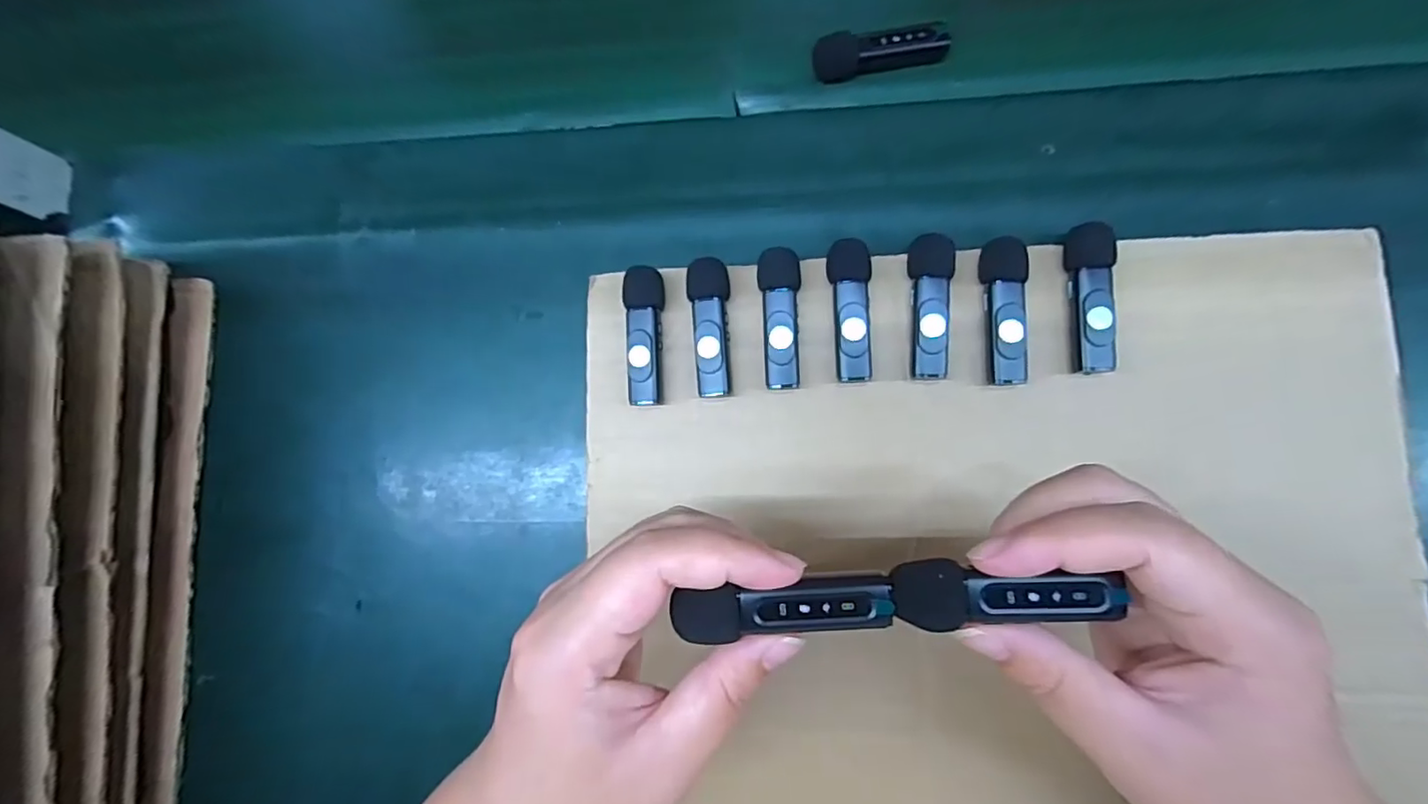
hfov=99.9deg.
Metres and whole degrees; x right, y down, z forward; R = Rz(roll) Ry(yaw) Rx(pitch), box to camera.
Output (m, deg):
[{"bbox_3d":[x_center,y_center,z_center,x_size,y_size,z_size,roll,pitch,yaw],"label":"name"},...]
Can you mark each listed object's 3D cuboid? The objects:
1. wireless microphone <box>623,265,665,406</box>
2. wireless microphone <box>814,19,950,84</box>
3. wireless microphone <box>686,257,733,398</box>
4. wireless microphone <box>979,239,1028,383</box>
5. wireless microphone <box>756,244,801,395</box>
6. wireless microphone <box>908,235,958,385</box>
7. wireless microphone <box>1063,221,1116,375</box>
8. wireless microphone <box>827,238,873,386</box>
[{"bbox_3d":[-0.032,-0.031,0.285,0.018,0.019,0.064,-1,83,7],"label":"wireless microphone"},{"bbox_3d":[0.082,-0.172,0.295,0.063,0.016,0.019,-6,82,6],"label":"wireless microphone"},{"bbox_3d":[-0.001,-0.034,0.282,0.018,0.017,0.064,-2,83,6],"label":"wireless microphone"},{"bbox_3d":[0.129,-0.040,0.267,0.019,0.019,0.063,-2,83,6],"label":"wireless microphone"},{"bbox_3d":[0.031,-0.038,0.277,0.018,0.017,0.064,-2,83,7],"label":"wireless microphone"},{"bbox_3d":[0.097,-0.042,0.270,0.019,0.017,0.063,0,83,7],"label":"wireless microphone"},{"bbox_3d":[0.163,-0.044,0.263,0.018,0.021,0.062,-1,83,7],"label":"wireless microphone"},{"bbox_3d":[0.062,-0.041,0.274,0.018,0.017,0.063,-4,83,6],"label":"wireless microphone"}]

